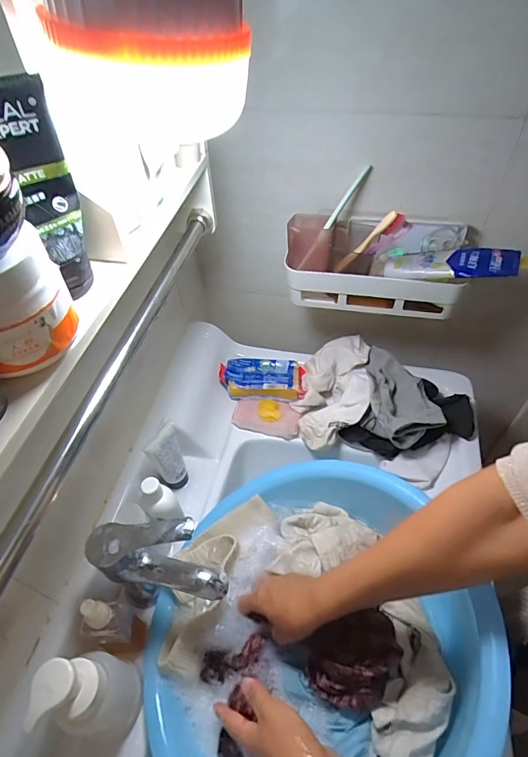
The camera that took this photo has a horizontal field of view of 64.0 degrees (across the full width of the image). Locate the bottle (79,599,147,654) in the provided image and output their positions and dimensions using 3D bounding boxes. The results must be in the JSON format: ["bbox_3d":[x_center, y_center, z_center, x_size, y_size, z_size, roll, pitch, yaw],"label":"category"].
[{"bbox_3d":[-0.159,0.261,0.449,0.036,0.134,0.037,-2,49,2],"label":"bottle"}]

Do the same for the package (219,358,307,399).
[{"bbox_3d":[-0.002,0.002,0.713,0.137,0.041,0.062,2,50,5],"label":"package"}]

